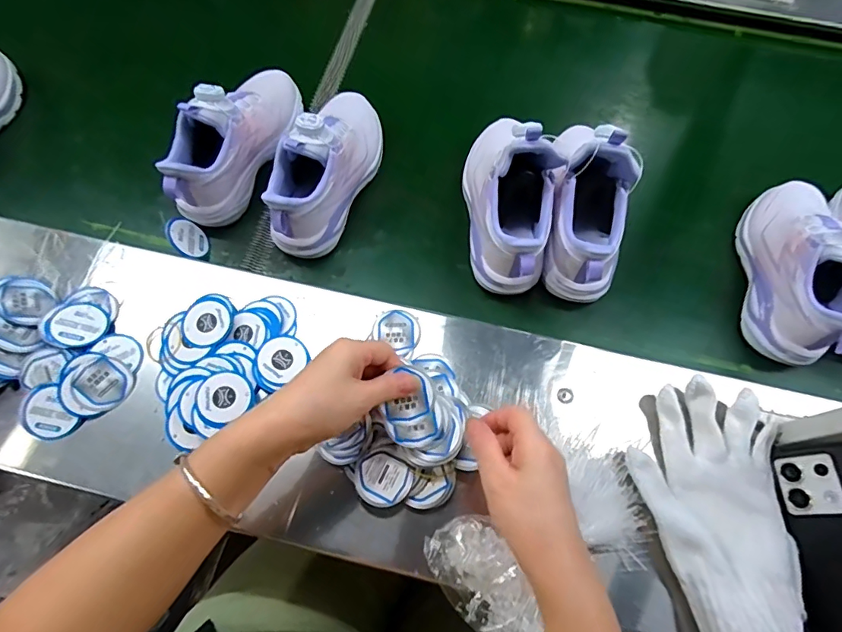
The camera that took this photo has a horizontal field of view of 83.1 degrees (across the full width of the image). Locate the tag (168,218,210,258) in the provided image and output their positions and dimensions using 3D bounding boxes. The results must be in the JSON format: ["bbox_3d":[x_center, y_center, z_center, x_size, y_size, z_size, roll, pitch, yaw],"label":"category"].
[{"bbox_3d":[-0.255,-0.086,0.523,0.004,0.047,0.040,-16,49,28],"label":"tag"}]

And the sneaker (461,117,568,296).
[{"bbox_3d":[0.094,-0.137,0.507,0.083,0.140,0.216,-2,68,-3],"label":"sneaker"}]

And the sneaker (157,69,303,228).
[{"bbox_3d":[-0.206,-0.203,0.536,0.065,0.114,0.212,20,69,6],"label":"sneaker"}]

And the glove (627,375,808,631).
[{"bbox_3d":[0.246,0.158,0.394,0.123,0.030,0.202,5,68,0],"label":"glove"}]

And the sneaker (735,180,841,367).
[{"bbox_3d":[0.394,-0.064,0.487,0.091,0.106,0.223,12,68,3],"label":"sneaker"}]

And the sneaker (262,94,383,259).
[{"bbox_3d":[-0.101,-0.172,0.531,0.073,0.114,0.216,19,68,6],"label":"sneaker"}]

